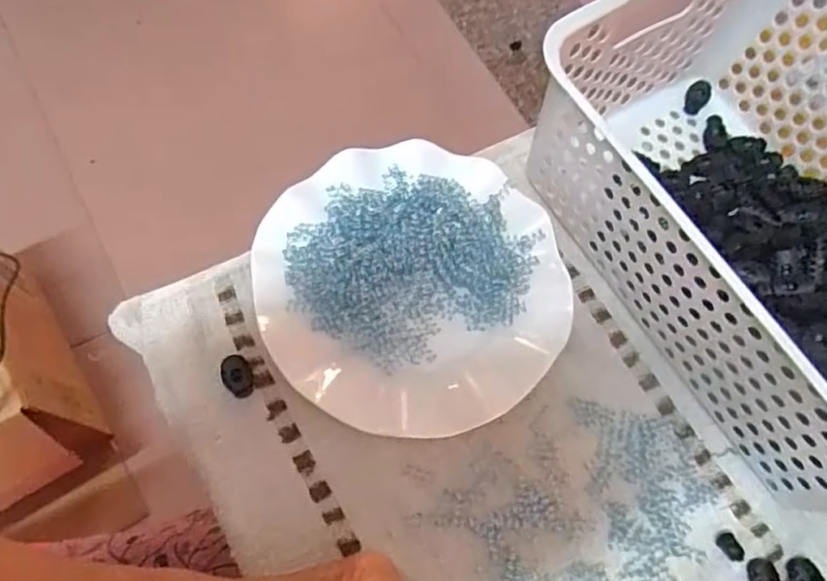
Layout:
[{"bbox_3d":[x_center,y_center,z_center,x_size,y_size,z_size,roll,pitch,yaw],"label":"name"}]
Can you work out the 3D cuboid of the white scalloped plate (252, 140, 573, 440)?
[{"bbox_3d":[0.000,-0.005,0.375,0.177,0.030,0.177,1,69,-3],"label":"white scalloped plate"}]

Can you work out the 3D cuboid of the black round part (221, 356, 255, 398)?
[{"bbox_3d":[-0.102,0.050,0.357,0.017,0.006,0.024,-15,70,-9],"label":"black round part"}]

